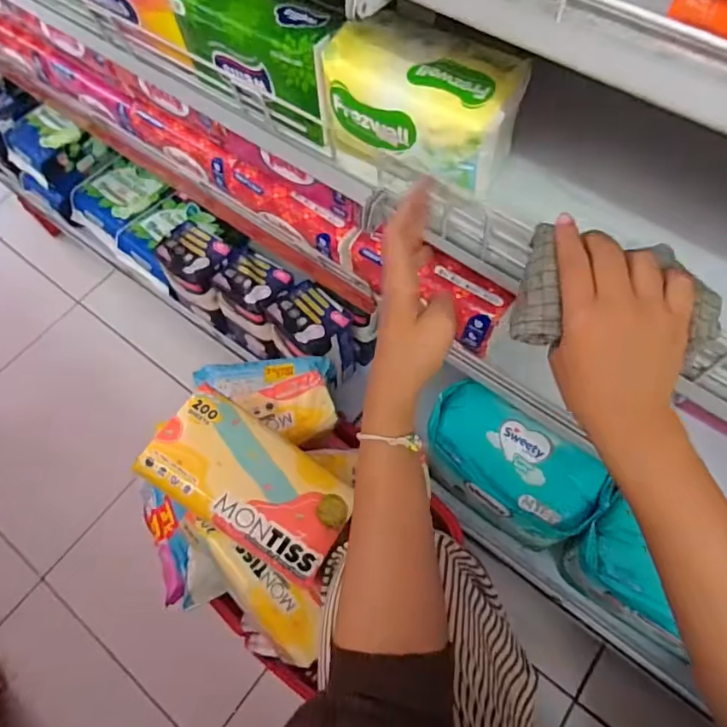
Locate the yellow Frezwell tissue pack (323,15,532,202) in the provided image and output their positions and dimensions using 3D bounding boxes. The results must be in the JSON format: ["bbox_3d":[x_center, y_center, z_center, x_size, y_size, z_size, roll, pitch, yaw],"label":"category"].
[{"bbox_3d":[0.047,-0.213,0.433,0.151,0.085,0.085,31,70,16],"label":"yellow Frezwell tissue pack"}]

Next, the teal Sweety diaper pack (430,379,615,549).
[{"bbox_3d":[0.187,0.140,0.690,0.223,0.150,0.121,34,71,17],"label":"teal Sweety diaper pack"}]

